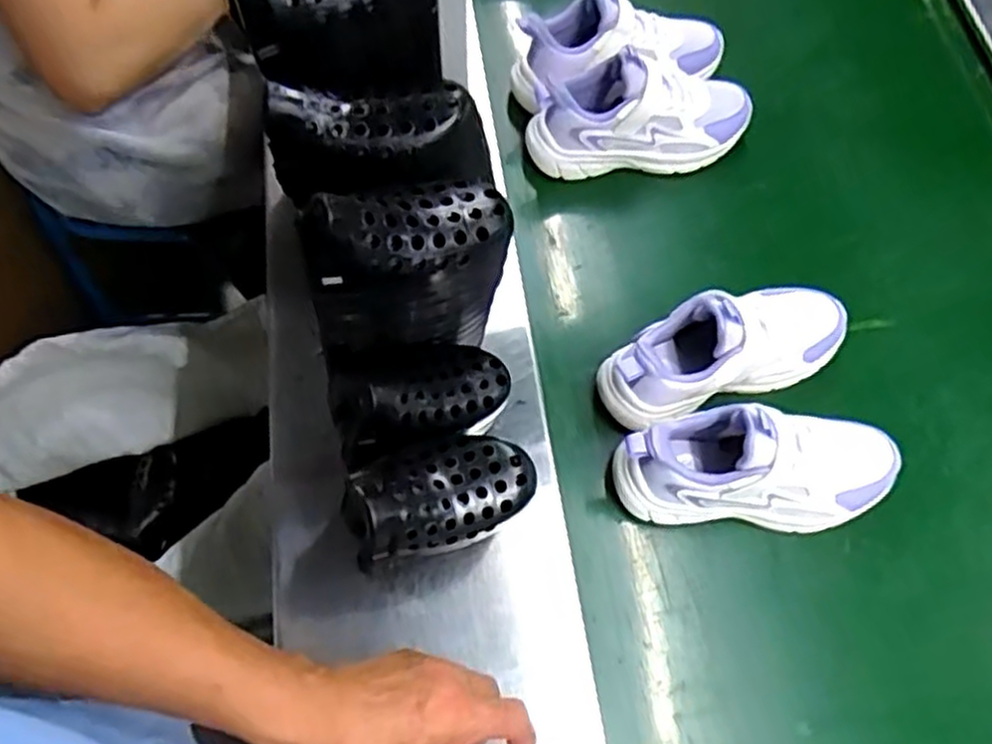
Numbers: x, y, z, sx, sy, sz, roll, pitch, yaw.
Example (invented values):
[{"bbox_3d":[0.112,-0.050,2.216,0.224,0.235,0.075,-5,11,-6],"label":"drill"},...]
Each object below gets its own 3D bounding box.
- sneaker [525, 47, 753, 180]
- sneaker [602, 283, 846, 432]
[{"bbox_3d":[0.150,-0.266,0.771,0.221,0.124,0.090,-18,66,-6],"label":"sneaker"},{"bbox_3d":[0.204,-0.026,0.666,0.237,0.118,0.078,-19,66,-7],"label":"sneaker"}]

